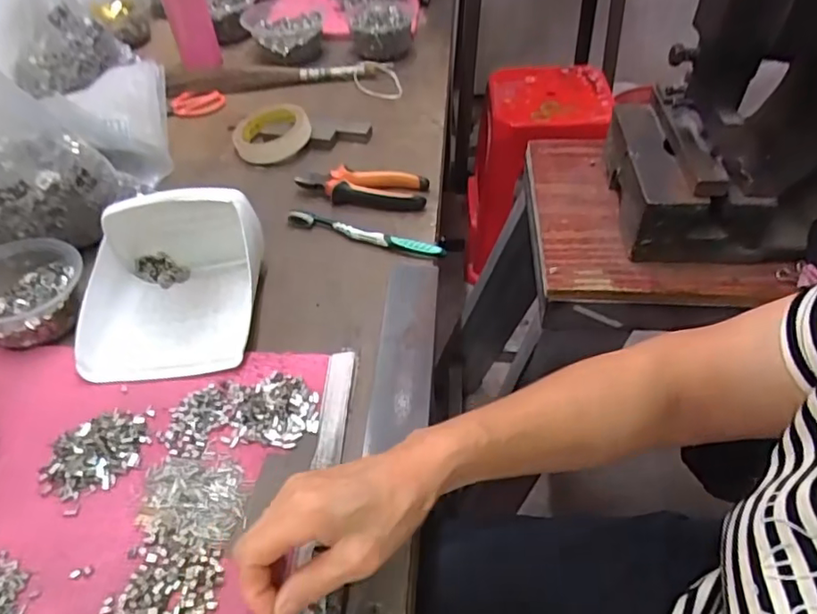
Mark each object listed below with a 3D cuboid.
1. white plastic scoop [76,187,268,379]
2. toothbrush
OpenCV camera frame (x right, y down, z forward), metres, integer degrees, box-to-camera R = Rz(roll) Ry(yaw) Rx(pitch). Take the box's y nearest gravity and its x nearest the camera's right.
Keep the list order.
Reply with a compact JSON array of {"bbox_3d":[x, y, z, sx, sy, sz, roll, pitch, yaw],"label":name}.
[{"bbox_3d":[-0.218,-0.031,0.530,0.159,0.077,0.179,-4,48,-2],"label":"white plastic scoop"},{"bbox_3d":[-0.046,-0.079,0.625,0.179,0.019,0.019,15,49,17],"label":"toothbrush"}]

